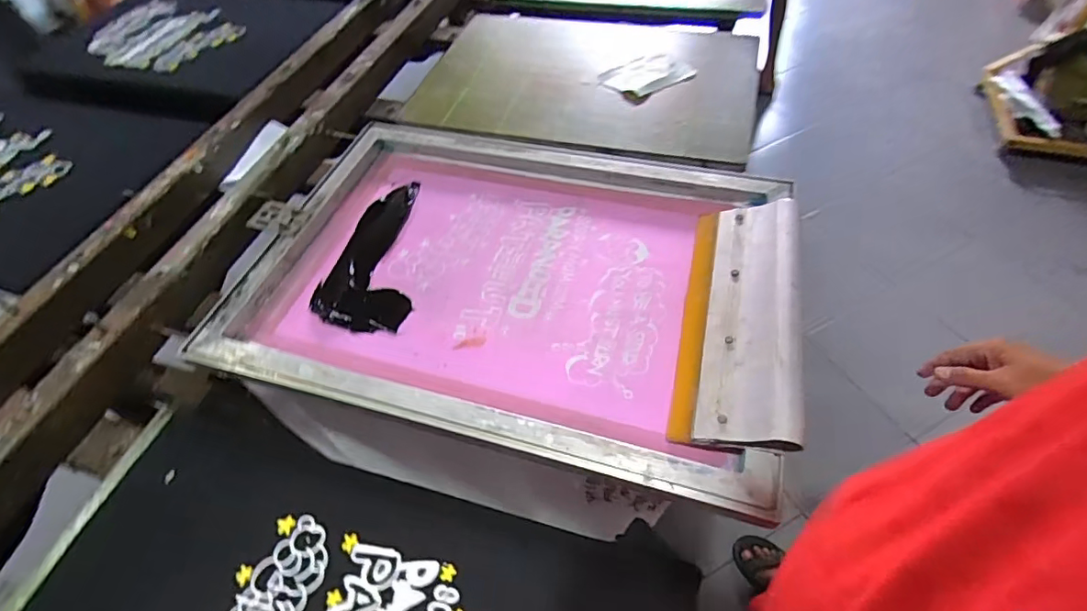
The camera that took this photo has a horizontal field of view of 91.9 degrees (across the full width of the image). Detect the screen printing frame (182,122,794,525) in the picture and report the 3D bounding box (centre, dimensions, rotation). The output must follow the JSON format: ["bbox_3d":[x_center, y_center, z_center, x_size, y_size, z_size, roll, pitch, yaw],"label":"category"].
[{"bbox_3d":[-0.043,-0.055,0.683,0.641,0.028,0.467,12,55,13],"label":"screen printing frame"}]

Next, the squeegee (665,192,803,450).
[{"bbox_3d":[0.224,0.009,0.598,0.123,0.032,0.318,-6,49,31],"label":"squeegee"}]

